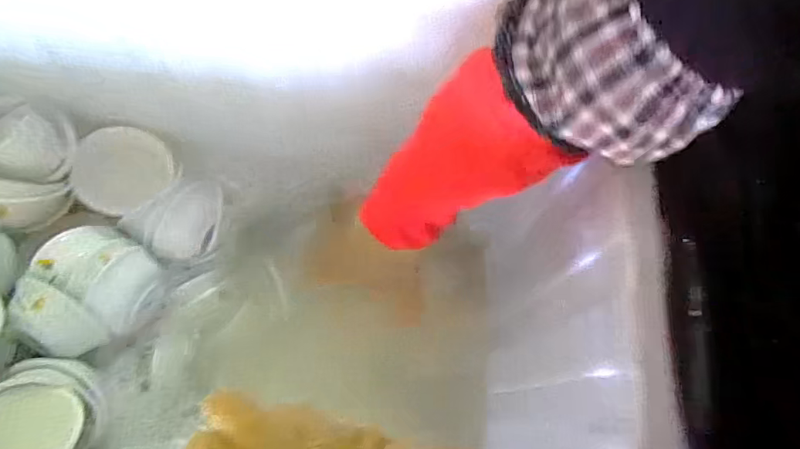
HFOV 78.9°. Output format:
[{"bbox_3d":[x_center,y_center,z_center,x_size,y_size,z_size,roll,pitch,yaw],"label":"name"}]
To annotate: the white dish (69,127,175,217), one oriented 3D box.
[{"bbox_3d":[-0.344,-0.066,0.606,0.104,0.025,0.111,9,72,-27],"label":"white dish"}]

